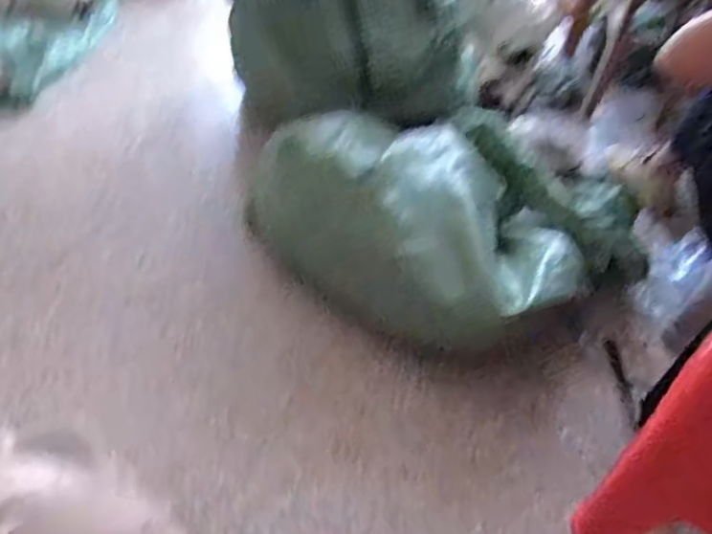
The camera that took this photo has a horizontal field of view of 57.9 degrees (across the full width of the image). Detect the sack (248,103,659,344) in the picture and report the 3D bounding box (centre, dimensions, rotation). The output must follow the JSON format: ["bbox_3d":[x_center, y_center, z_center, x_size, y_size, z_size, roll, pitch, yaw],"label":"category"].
[{"bbox_3d":[0.174,-0.119,1.250,0.536,0.252,0.612,-27,52,-29],"label":"sack"}]

